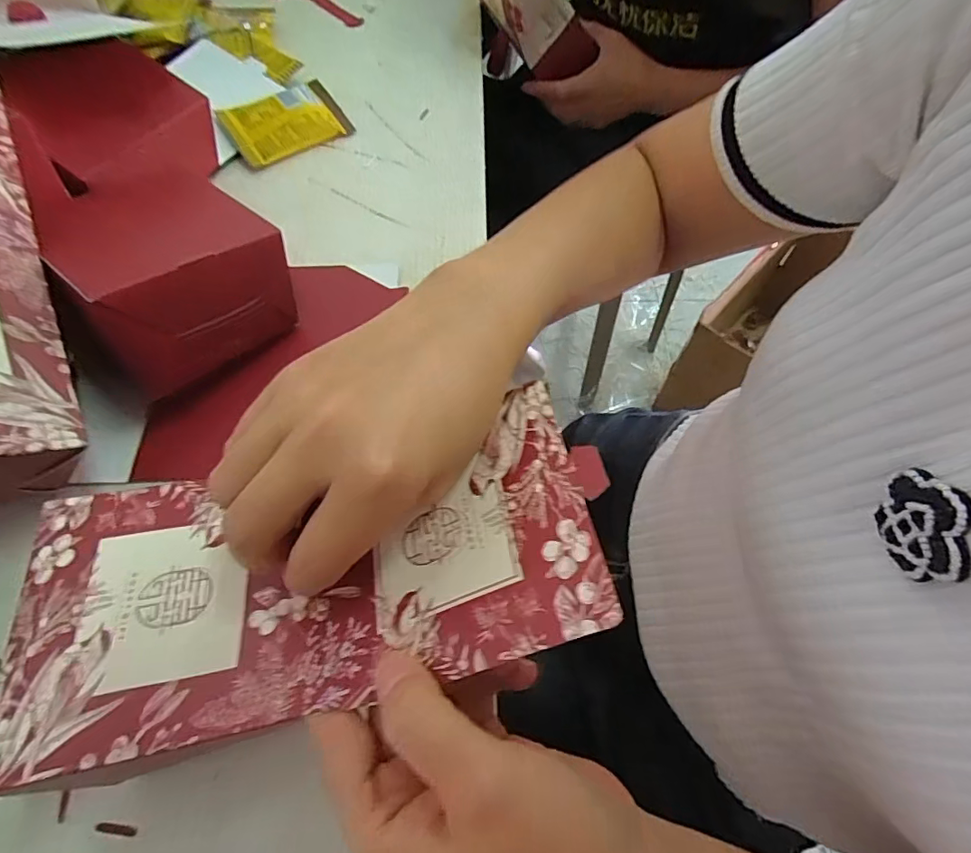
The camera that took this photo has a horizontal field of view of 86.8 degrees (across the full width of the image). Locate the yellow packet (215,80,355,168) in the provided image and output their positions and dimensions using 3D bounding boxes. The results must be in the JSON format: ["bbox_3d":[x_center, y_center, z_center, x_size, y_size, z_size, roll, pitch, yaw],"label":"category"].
[{"bbox_3d":[-0.169,-0.260,0.437,0.095,0.017,0.065,-32,66,-18],"label":"yellow packet"}]

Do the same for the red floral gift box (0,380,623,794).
[{"bbox_3d":[-0.064,0.050,0.183,0.208,0.024,0.101,-13,61,4],"label":"red floral gift box"}]

